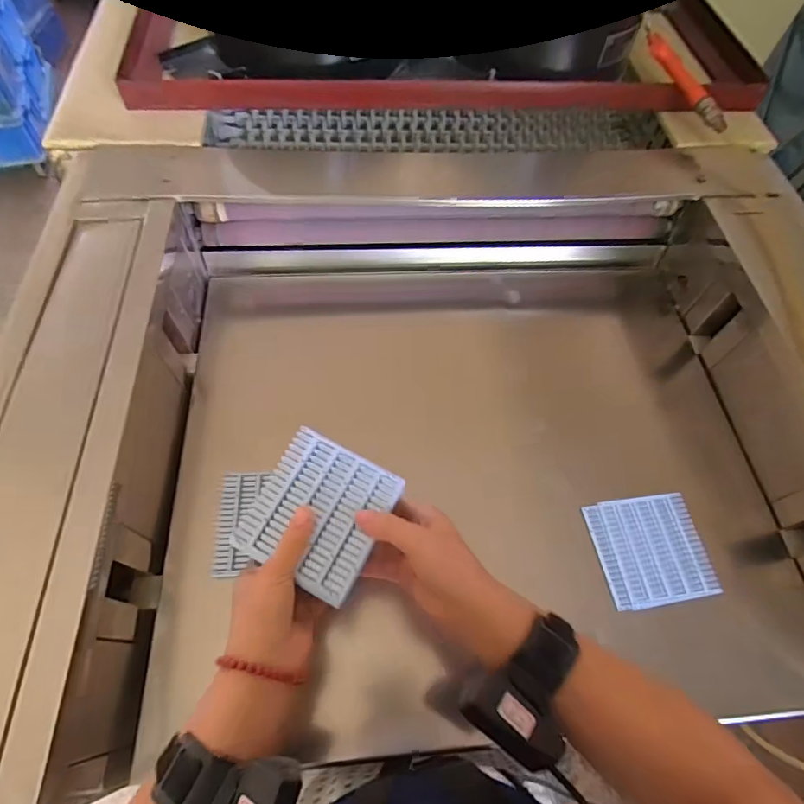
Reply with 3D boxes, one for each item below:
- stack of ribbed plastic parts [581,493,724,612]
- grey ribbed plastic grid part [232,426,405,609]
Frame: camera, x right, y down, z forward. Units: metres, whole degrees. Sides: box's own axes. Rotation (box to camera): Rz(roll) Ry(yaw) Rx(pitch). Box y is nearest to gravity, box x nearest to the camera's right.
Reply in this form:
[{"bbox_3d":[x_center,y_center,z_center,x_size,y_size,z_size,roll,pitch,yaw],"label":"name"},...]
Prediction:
[{"bbox_3d":[0.273,0.161,0.529,0.115,0.015,0.112,-6,62,-7],"label":"stack of ribbed plastic parts"},{"bbox_3d":[-0.068,0.091,0.402,0.103,0.017,0.112,26,63,10],"label":"grey ribbed plastic grid part"}]

